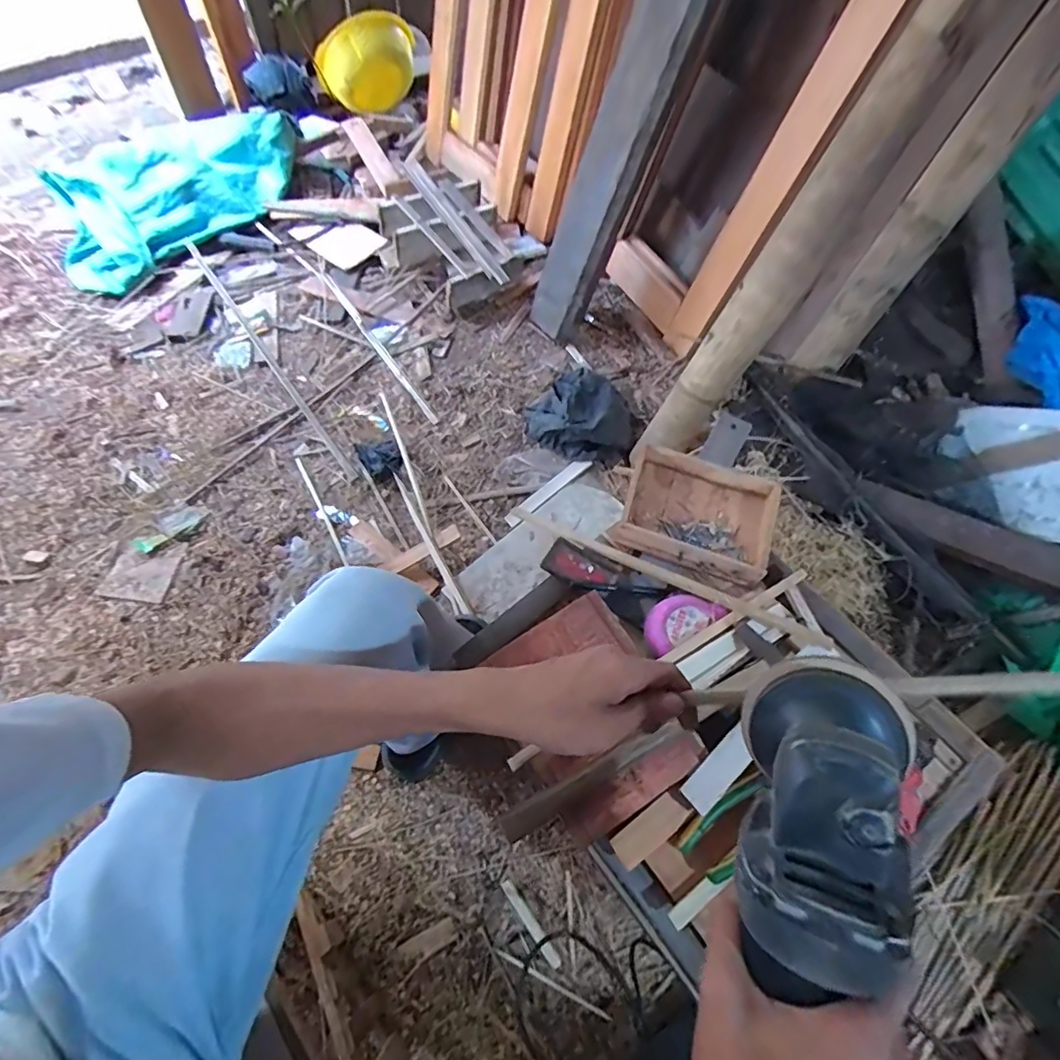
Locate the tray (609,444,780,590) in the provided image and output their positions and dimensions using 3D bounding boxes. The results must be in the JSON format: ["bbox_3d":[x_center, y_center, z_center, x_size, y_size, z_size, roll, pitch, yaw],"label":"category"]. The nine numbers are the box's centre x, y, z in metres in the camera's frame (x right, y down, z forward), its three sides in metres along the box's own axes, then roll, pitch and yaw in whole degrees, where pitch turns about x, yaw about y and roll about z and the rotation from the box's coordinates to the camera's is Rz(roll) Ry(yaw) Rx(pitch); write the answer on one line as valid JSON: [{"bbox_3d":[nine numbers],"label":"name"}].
[{"bbox_3d":[0.183,-0.018,0.587,0.152,0.035,0.122,21,62,7],"label":"tray"}]

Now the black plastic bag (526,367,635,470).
[{"bbox_3d":[0.102,-0.228,1.059,0.216,0.103,0.164,12,61,2],"label":"black plastic bag"}]

